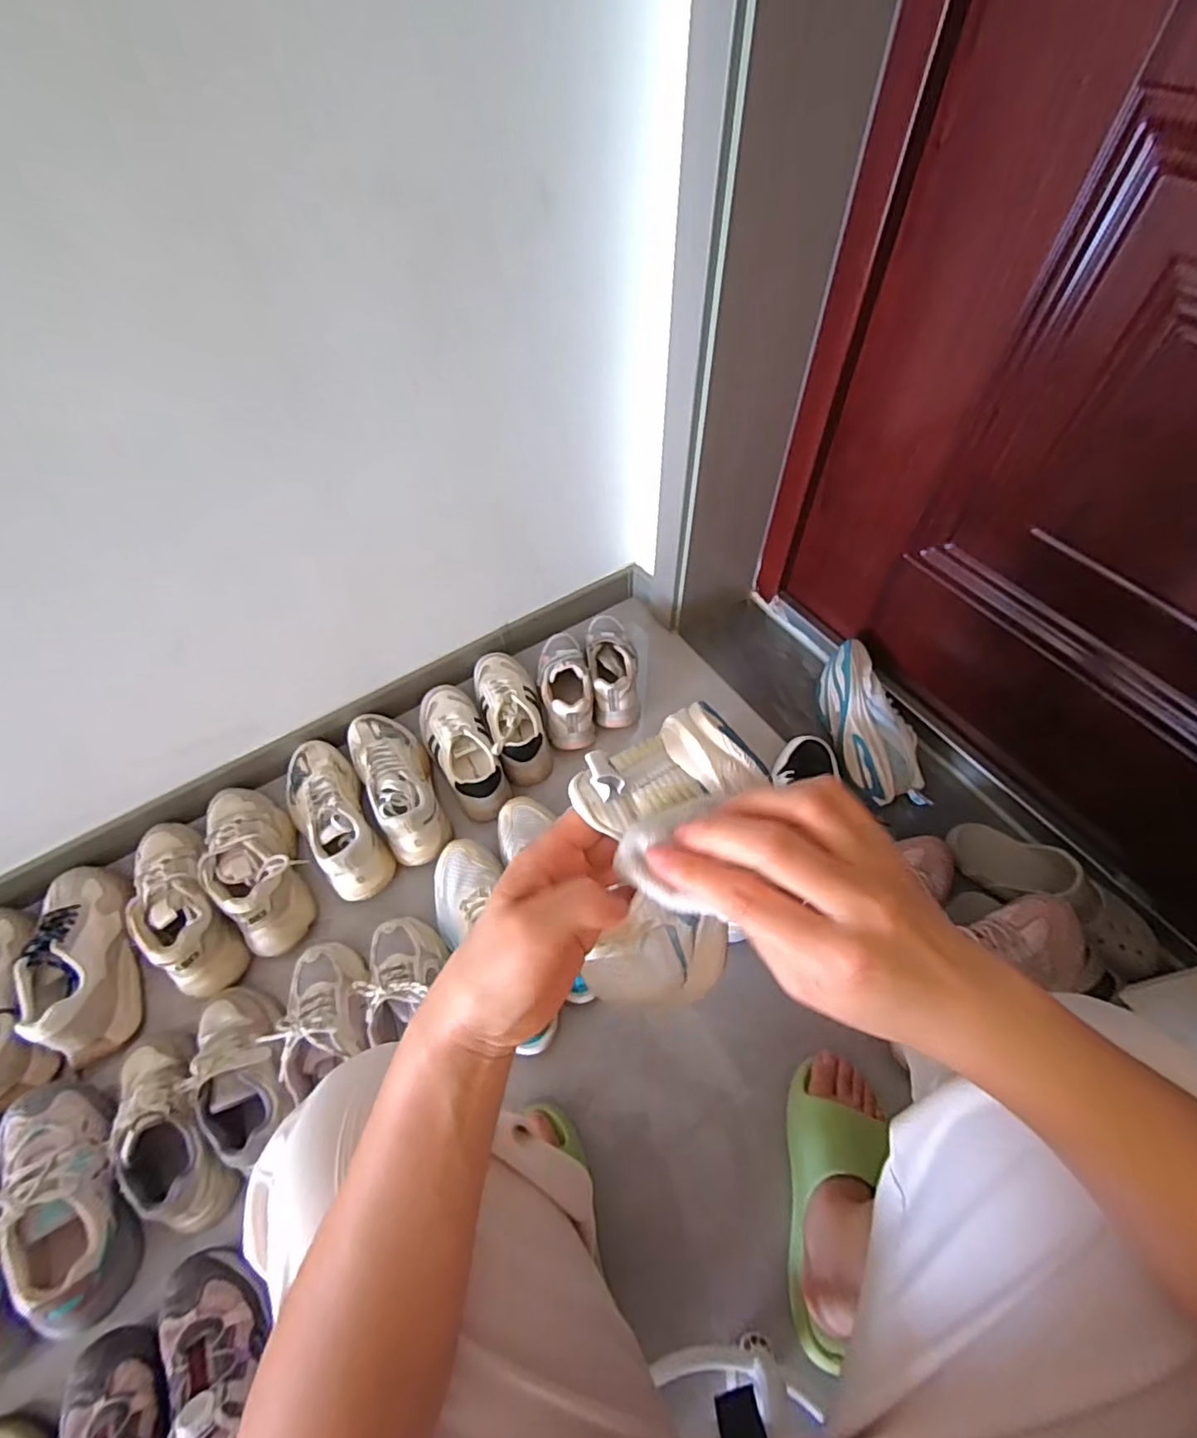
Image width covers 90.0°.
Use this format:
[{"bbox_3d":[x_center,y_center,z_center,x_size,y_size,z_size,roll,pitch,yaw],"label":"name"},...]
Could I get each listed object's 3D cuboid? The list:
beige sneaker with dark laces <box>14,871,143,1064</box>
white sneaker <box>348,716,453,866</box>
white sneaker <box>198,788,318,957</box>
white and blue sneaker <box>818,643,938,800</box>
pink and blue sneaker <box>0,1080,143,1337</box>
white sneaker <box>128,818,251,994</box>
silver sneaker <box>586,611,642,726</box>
[{"bbox_3d":[-0.643,0.294,0.755,0.108,0.093,0.247,-14,57,-8],"label":"beige sneaker with dark laces"},{"bbox_3d":[-0.295,0.082,0.874,0.097,0.084,0.272,-28,59,-16],"label":"white sneaker"},{"bbox_3d":[-0.468,0.188,0.814,0.096,0.093,0.252,-30,60,-17],"label":"white sneaker"},{"bbox_3d":[0.416,0.005,0.923,0.106,0.094,0.261,-6,56,-2],"label":"white and blue sneaker"},{"bbox_3d":[-0.549,0.484,0.615,0.092,0.098,0.234,-36,62,-20],"label":"pink and blue sneaker"},{"bbox_3d":[-0.548,0.232,0.783,0.090,0.082,0.259,-31,60,-18],"label":"white sneaker"},{"bbox_3d":[0.022,-0.096,0.999,0.079,0.081,0.226,-6,56,-2],"label":"silver sneaker"}]

